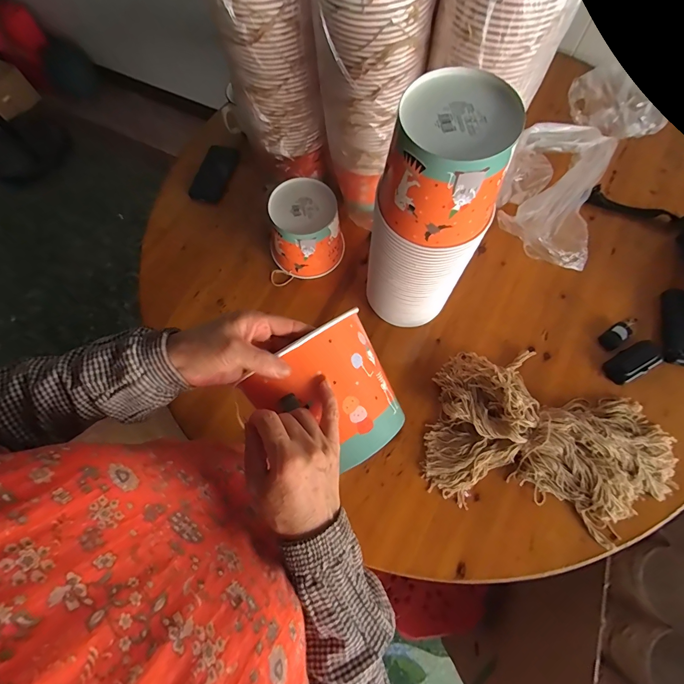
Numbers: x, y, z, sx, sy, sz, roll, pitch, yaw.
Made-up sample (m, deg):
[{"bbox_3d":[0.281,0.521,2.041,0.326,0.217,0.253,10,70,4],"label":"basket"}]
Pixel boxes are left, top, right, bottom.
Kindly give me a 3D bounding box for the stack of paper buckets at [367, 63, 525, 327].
[{"bbox_3d":[0.127,-0.169,0.557,0.149,0.382,0.145,22,73,9],"label":"stack of paper buckets"}]

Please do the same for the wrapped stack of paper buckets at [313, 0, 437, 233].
[{"bbox_3d":[0.045,-0.427,0.630,0.168,0.413,0.155,-33,73,-9],"label":"wrapped stack of paper buckets"}]

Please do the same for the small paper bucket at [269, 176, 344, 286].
[{"bbox_3d":[-0.080,-0.227,0.750,0.153,0.149,0.138,-10,71,-2],"label":"small paper bucket"}]

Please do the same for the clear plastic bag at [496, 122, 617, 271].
[{"bbox_3d":[0.466,-0.333,0.808,0.195,0.059,0.372,21,73,9],"label":"clear plastic bag"}]

